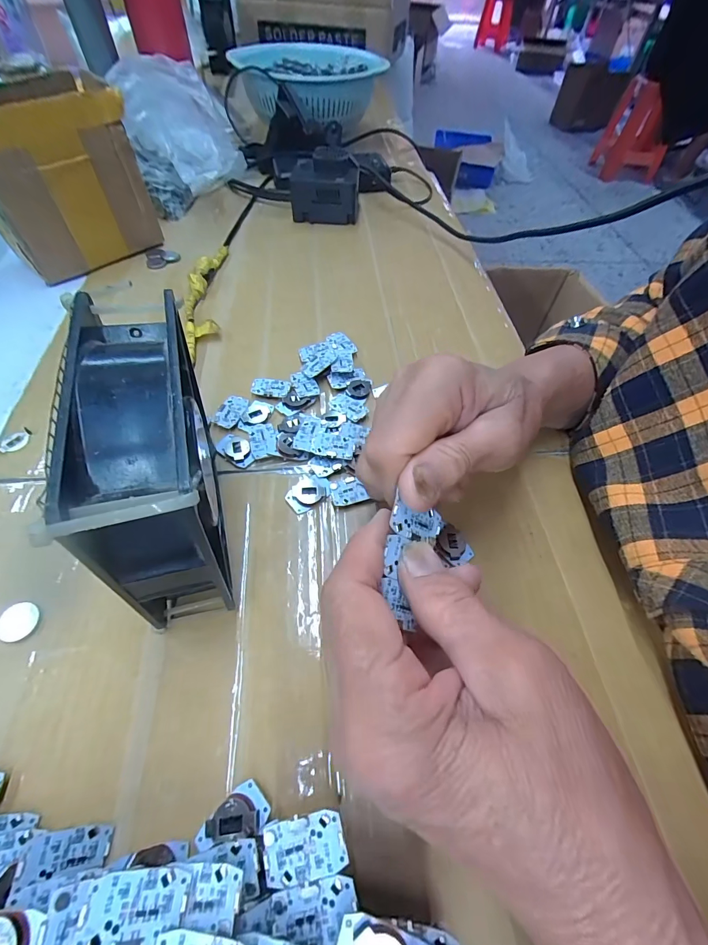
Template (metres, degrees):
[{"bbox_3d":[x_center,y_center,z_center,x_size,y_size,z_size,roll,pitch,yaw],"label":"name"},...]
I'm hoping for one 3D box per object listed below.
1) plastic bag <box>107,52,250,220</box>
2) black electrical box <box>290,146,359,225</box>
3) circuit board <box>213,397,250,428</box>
[{"bbox_3d":[-0.190,-0.365,0.429,0.104,0.125,0.087,-25,60,-19],"label":"plastic bag"},{"bbox_3d":[-0.032,-0.341,0.460,0.079,0.061,0.061,8,55,2],"label":"black electrical box"},{"bbox_3d":[-0.091,-0.045,0.283,0.019,0.004,0.027,18,56,9],"label":"circuit board"}]

